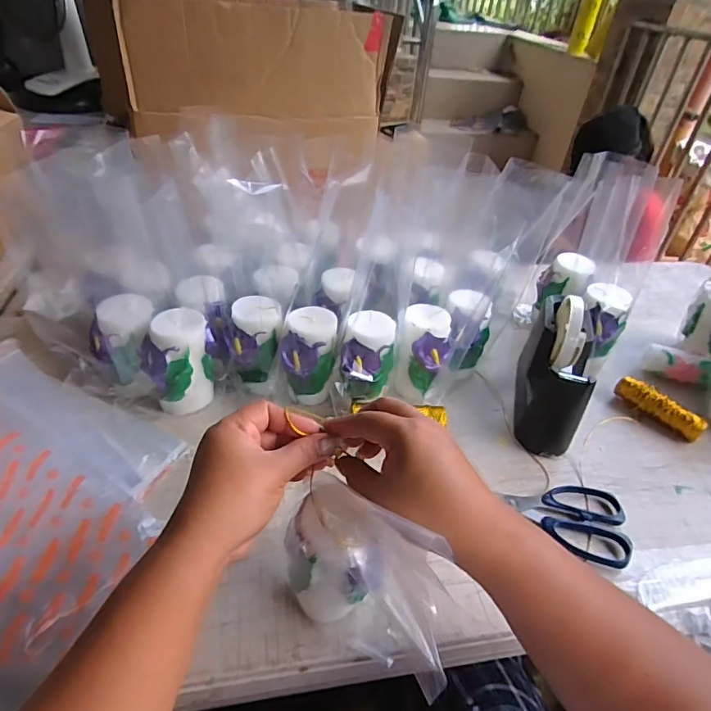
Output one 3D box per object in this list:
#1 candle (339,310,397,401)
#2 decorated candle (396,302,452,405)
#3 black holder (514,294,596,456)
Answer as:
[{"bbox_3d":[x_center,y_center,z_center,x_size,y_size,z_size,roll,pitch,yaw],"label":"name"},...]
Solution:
[{"bbox_3d":[0.014,0.002,0.521,0.053,0.086,0.053,9,40,4],"label":"candle"},{"bbox_3d":[0.077,0.002,0.561,0.052,0.112,0.053,10,40,5],"label":"decorated candle"},{"bbox_3d":[0.230,0.009,0.550,0.061,0.124,0.177,16,41,11],"label":"black holder"}]

